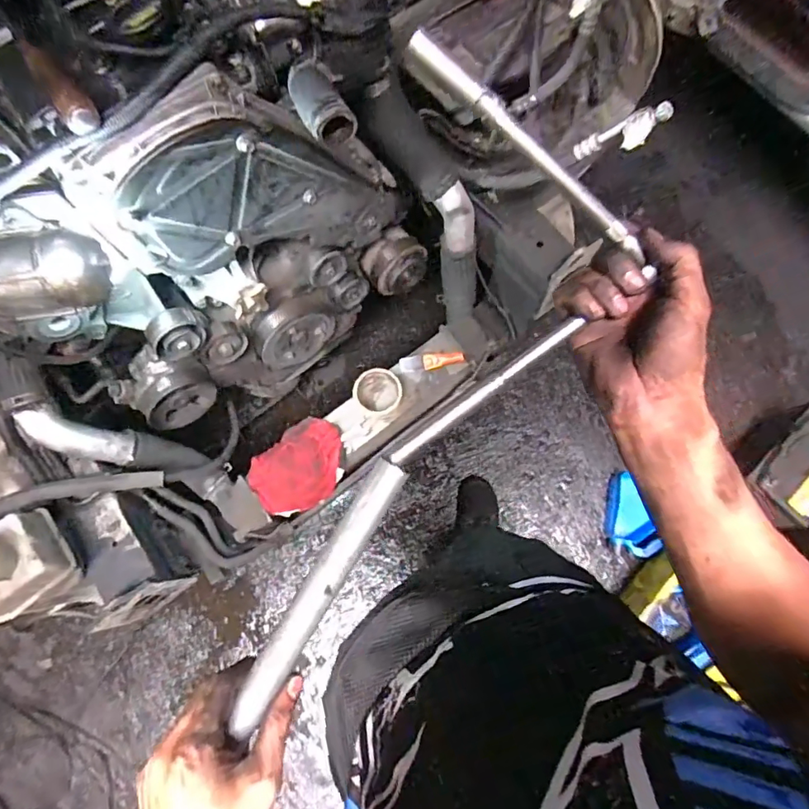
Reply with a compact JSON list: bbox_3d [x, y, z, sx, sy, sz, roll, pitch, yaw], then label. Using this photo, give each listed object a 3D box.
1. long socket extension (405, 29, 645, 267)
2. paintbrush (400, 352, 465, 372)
[{"bbox_3d":[0.080,-0.153,0.309,0.188,0.011,0.014,32,76,-20],"label":"long socket extension"},{"bbox_3d":[0.053,-0.084,0.992,0.127,0.012,0.031,-6,75,16],"label":"paintbrush"}]

